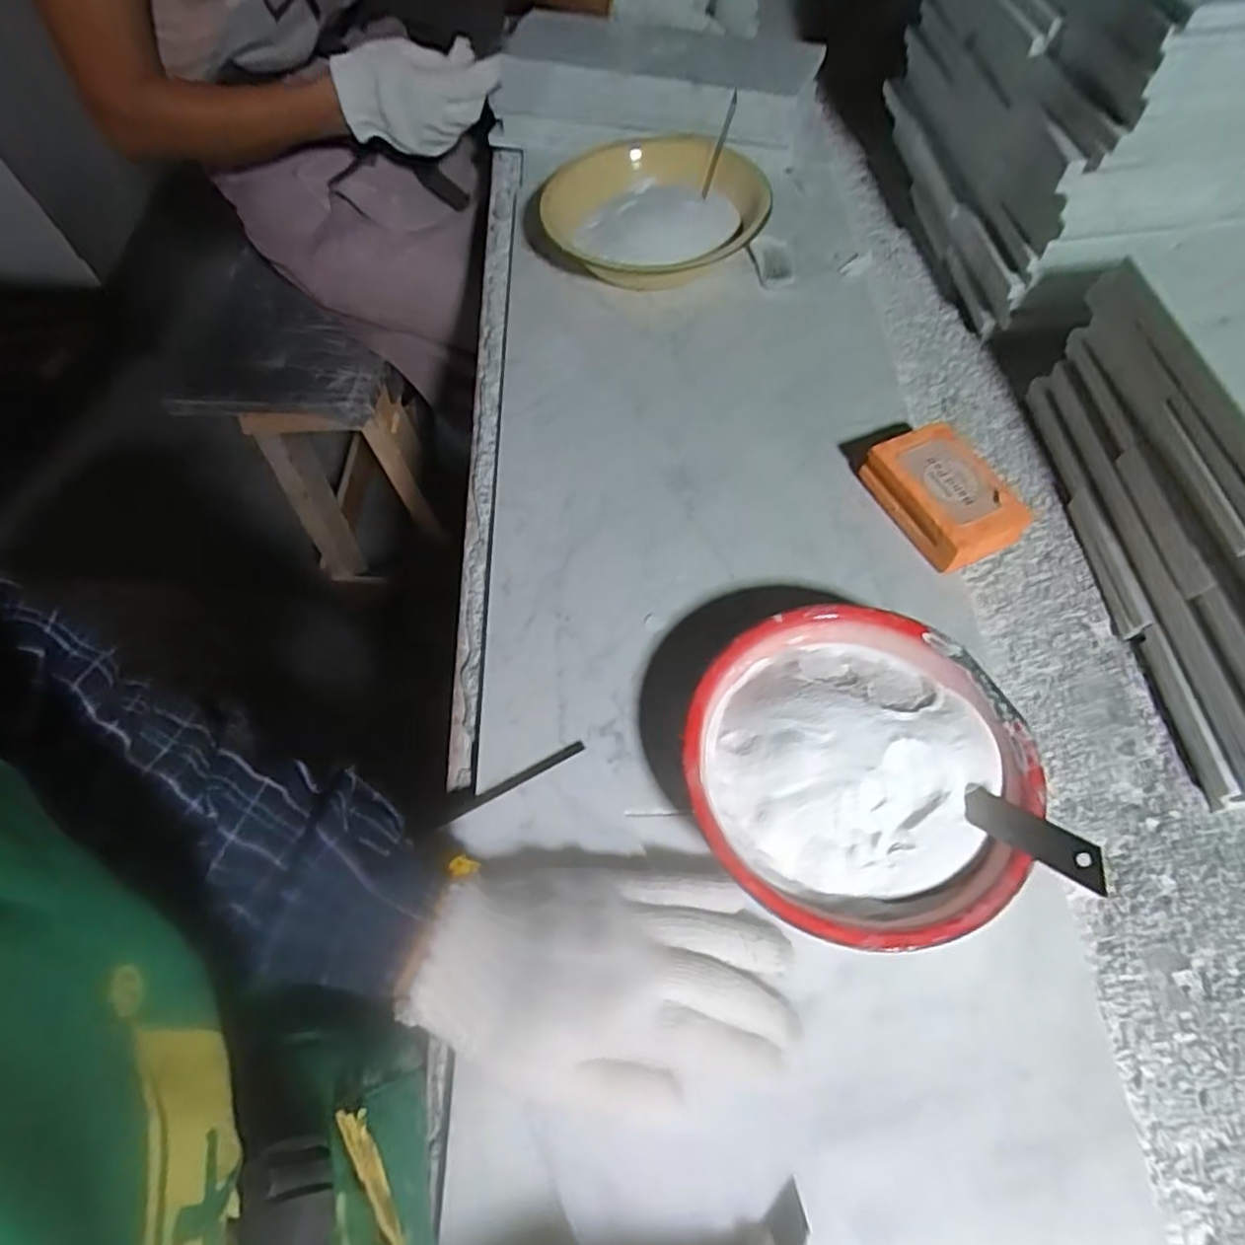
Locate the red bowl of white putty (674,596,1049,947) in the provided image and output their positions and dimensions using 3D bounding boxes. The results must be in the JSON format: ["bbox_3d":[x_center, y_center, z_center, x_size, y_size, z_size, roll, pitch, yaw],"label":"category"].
[{"bbox_3d":[0.114,0.078,0.356,0.157,0.053,0.158,-1,61,1],"label":"red bowl of white putty"}]

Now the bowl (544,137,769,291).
[{"bbox_3d":[0.025,-0.360,0.599,0.180,0.054,0.194,-1,61,1],"label":"bowl"}]

